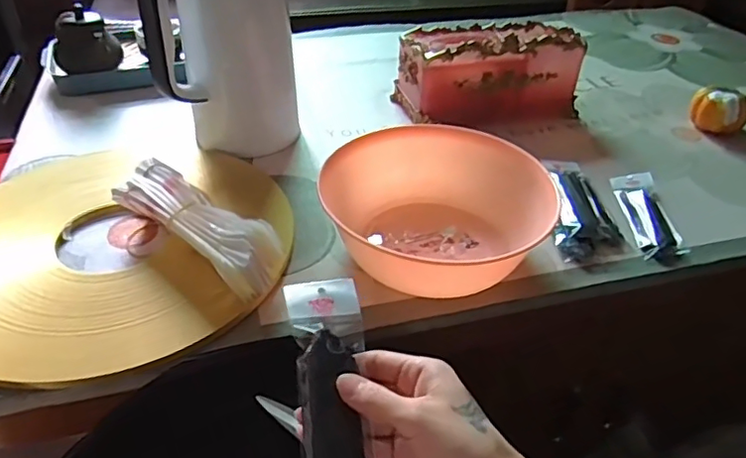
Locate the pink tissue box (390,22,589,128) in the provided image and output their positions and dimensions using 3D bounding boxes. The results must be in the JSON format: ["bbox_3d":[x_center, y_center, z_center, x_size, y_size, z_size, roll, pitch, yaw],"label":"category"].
[{"bbox_3d":[0.174,-0.247,0.885,0.255,0.123,0.150,-10,40,-15],"label":"pink tissue box"}]

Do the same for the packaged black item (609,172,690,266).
[{"bbox_3d":[0.330,-0.021,0.689,0.051,0.021,0.165,3,38,1],"label":"packaged black item"}]

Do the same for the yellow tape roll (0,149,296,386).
[{"bbox_3d":[-0.281,0.008,0.622,0.370,0.022,0.359,1,38,-1],"label":"yellow tape roll"}]

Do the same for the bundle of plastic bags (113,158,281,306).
[{"bbox_3d":[-0.183,-0.002,0.597,0.220,0.072,0.078,32,47,32],"label":"bundle of plastic bags"}]

